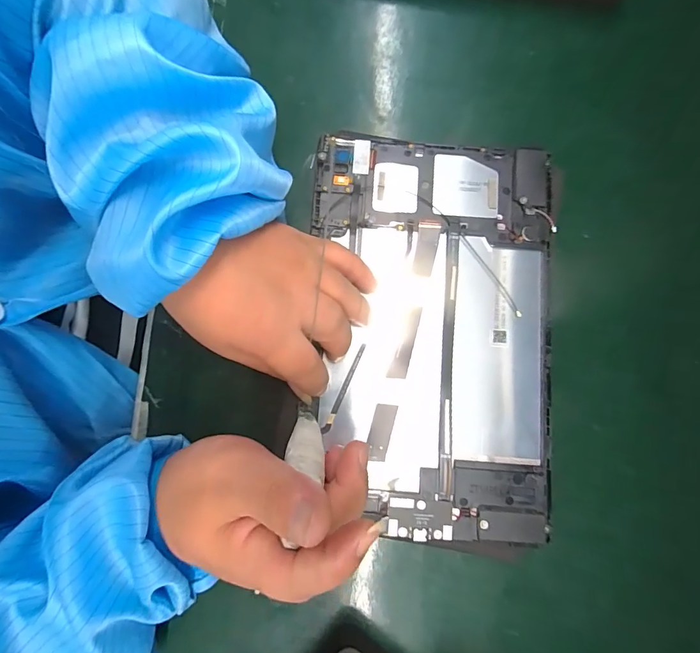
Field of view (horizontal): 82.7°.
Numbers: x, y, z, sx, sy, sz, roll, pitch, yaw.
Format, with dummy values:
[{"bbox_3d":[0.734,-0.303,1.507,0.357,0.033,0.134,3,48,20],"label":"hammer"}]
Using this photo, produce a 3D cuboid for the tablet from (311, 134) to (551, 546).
[{"bbox_3d":[0.052,0.001,0.242,0.144,0.014,0.237,2,80,1],"label":"tablet"}]

